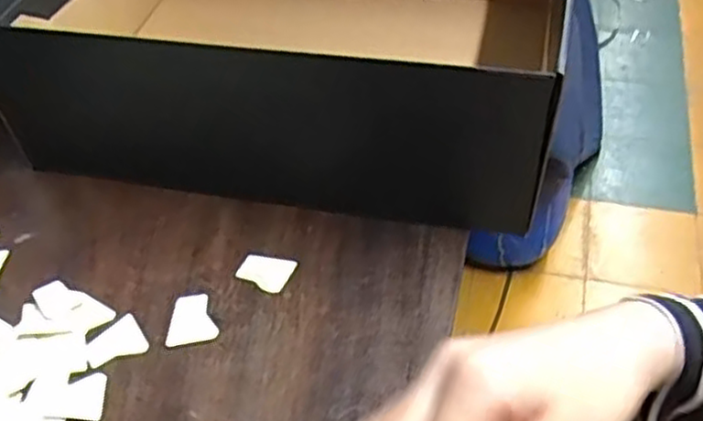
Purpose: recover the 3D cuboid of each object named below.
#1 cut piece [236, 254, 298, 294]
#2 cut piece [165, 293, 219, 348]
[{"bbox_3d":[-0.049,0.034,0.409,0.030,0.004,0.022,16,51,18],"label":"cut piece"},{"bbox_3d":[-0.087,0.058,0.391,0.027,0.004,0.032,-10,48,-4],"label":"cut piece"}]

